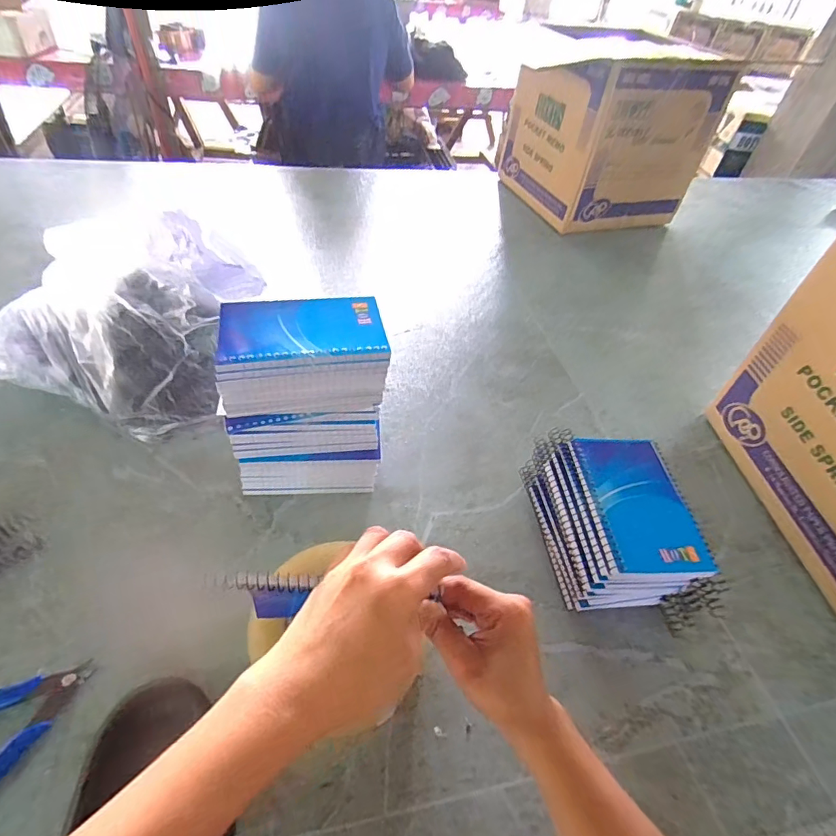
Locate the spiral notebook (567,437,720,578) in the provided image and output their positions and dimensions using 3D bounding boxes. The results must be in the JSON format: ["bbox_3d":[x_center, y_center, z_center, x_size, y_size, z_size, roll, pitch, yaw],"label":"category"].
[{"bbox_3d":[0.181,0.067,0.398,0.084,0.012,0.128,2,47,-6],"label":"spiral notebook"}]

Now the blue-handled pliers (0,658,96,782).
[{"bbox_3d":[-0.286,0.217,0.327,0.114,0.011,0.081,-27,55,-29],"label":"blue-handled pliers"}]

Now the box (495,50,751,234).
[{"bbox_3d":[0.388,-0.586,1.004,0.293,0.275,0.316,-12,49,-18],"label":"box"}]

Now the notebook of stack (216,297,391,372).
[{"bbox_3d":[-0.093,-0.073,0.393,0.128,0.008,0.081,-5,48,-13],"label":"notebook of stack"}]

